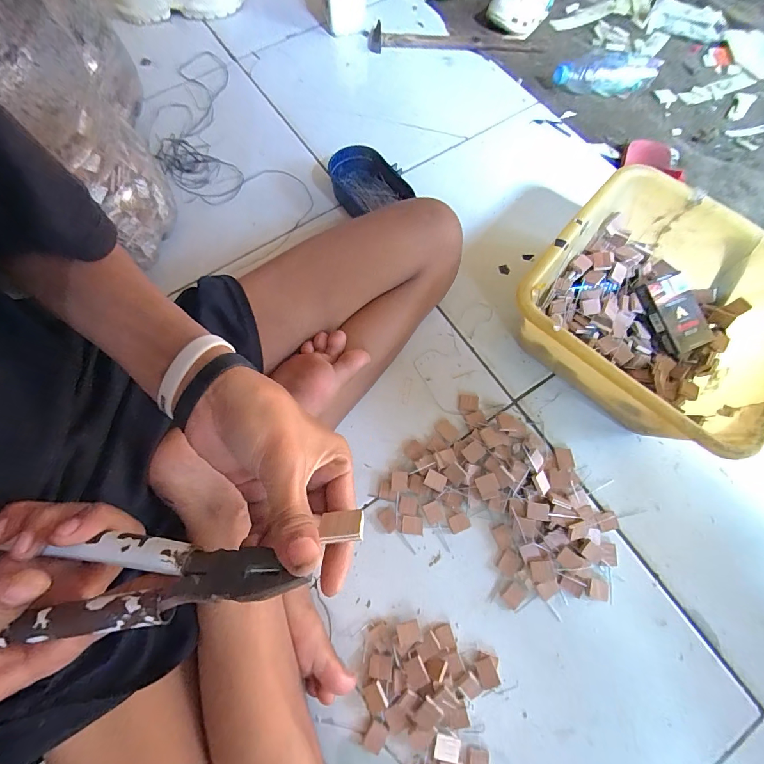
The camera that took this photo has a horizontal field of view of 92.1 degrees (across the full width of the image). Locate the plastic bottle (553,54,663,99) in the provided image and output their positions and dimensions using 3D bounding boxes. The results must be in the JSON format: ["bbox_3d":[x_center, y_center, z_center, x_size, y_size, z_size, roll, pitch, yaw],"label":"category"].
[{"bbox_3d":[0.500,-0.699,0.835,0.229,0.068,0.072,-11,73,-3],"label":"plastic bottle"}]

